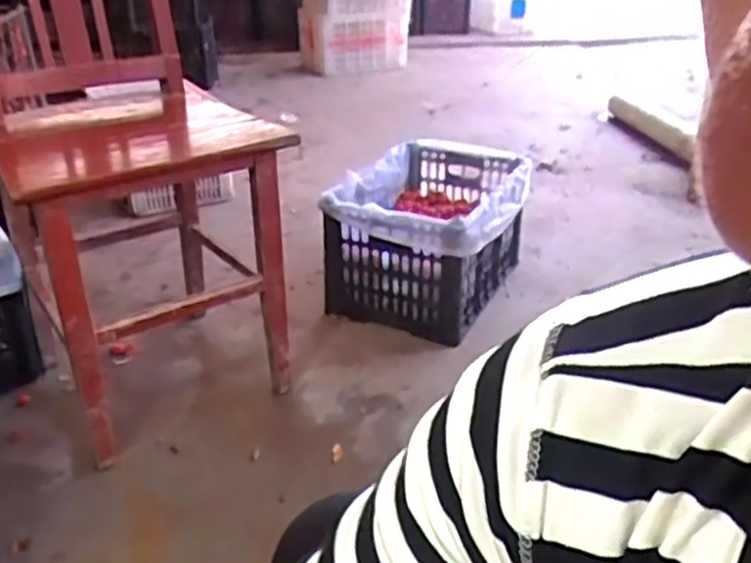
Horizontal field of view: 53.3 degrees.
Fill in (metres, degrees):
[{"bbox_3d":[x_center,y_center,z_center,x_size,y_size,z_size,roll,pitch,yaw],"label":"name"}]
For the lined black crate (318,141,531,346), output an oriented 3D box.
[{"bbox_3d":[0.148,-0.112,1.806,0.353,0.295,0.502,14,31,22],"label":"lined black crate"}]

